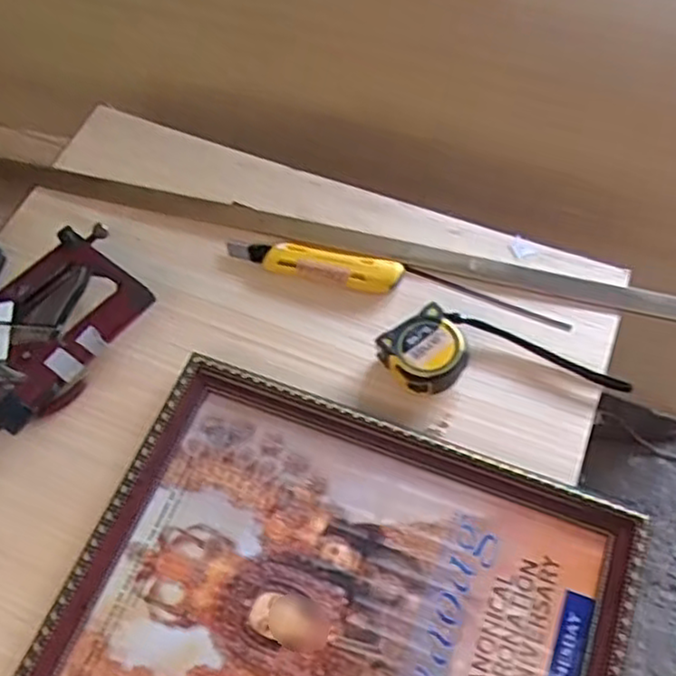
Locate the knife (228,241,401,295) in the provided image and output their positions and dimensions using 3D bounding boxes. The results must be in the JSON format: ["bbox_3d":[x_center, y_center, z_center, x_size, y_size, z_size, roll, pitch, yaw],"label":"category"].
[{"bbox_3d":[-0.024,-0.072,0.683,0.168,0.020,0.039,12,62,7],"label":"knife"}]

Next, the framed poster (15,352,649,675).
[{"bbox_3d":[-0.004,0.221,0.520,0.391,0.027,0.336,19,63,10],"label":"framed poster"}]

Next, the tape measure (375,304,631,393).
[{"bbox_3d":[0.138,0.008,0.618,0.202,0.041,0.076,-2,62,-1],"label":"tape measure"}]

